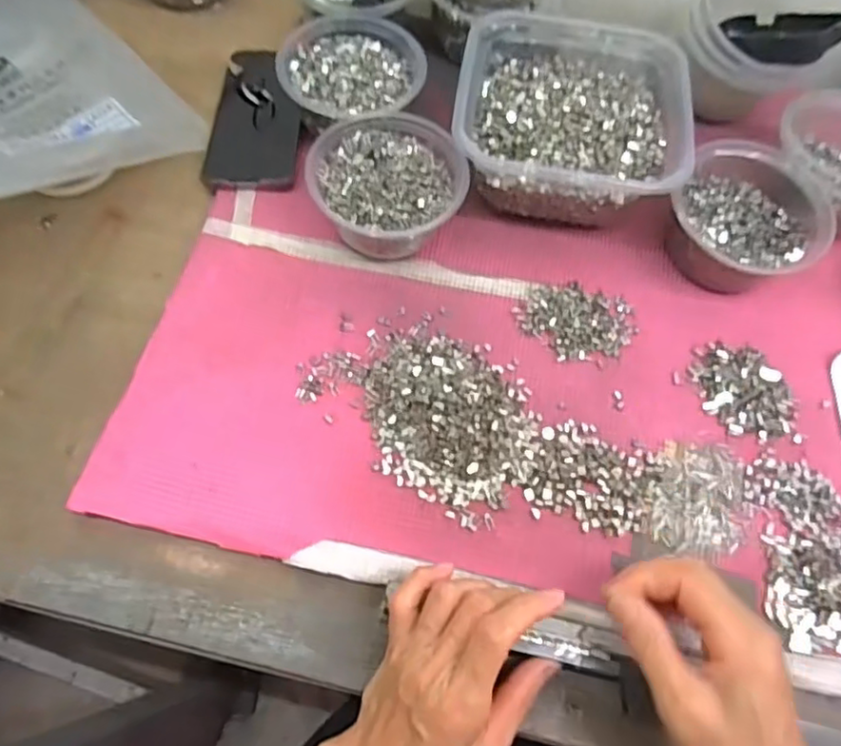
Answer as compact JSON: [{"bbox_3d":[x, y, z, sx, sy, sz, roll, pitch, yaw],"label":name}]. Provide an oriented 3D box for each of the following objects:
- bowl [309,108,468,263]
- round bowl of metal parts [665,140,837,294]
[{"bbox_3d":[-0.025,-0.141,0.482,0.109,0.057,0.112,1,63,-2],"label":"bowl"},{"bbox_3d":[0.247,-0.120,0.484,0.105,0.061,0.117,23,64,9],"label":"round bowl of metal parts"}]

